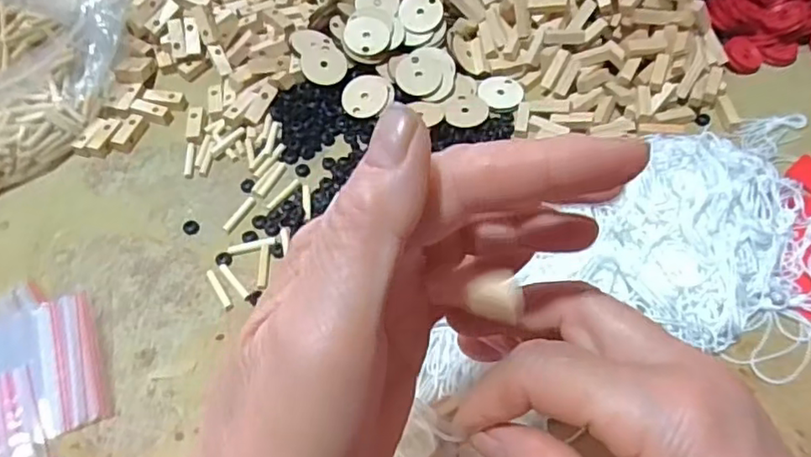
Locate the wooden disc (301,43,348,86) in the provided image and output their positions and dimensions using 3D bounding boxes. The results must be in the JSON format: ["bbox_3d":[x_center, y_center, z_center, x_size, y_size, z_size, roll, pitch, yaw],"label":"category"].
[{"bbox_3d":[-0.061,-0.125,0.466,0.034,0.005,0.034,4,71,-11],"label":"wooden disc"}]

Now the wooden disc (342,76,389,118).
[{"bbox_3d":[-0.030,-0.098,0.455,0.034,0.004,0.032,-3,77,15],"label":"wooden disc"}]

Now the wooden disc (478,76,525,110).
[{"bbox_3d":[0.072,-0.104,0.469,0.034,0.004,0.036,-2,57,3],"label":"wooden disc"}]

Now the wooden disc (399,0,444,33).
[{"bbox_3d":[0.012,-0.168,0.481,0.033,0.004,0.033,0,85,0],"label":"wooden disc"}]

